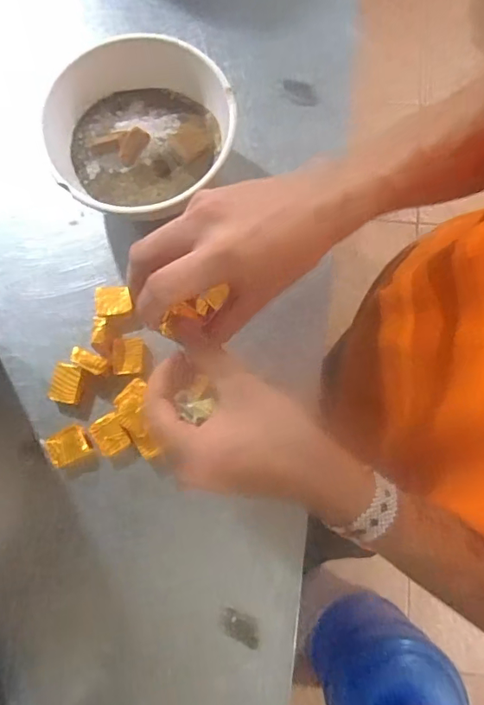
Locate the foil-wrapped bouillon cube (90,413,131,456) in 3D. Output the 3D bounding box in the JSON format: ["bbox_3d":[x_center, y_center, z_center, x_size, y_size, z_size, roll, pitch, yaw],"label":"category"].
[{"bbox_3d":[-0.106,0.066,0.404,0.024,0.016,0.030,-31,79,-5],"label":"foil-wrapped bouillon cube"}]

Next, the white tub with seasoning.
[{"bbox_3d":[-0.081,-0.177,0.423,0.144,0.070,0.153,0,78,1],"label":"white tub with seasoning"}]

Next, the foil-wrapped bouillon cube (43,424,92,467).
[{"bbox_3d":[-0.139,0.075,0.405,0.033,0.013,0.027,-28,79,-4],"label":"foil-wrapped bouillon cube"}]

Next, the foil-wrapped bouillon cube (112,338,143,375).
[{"bbox_3d":[-0.093,0.004,0.415,0.025,0.010,0.029,-3,78,1],"label":"foil-wrapped bouillon cube"}]

